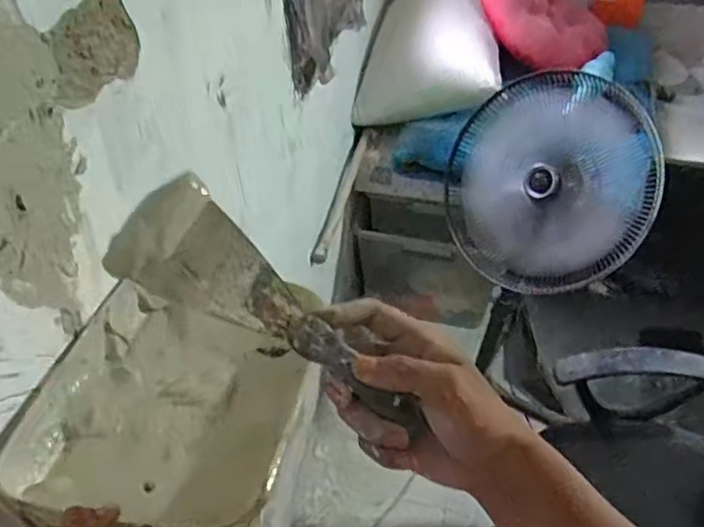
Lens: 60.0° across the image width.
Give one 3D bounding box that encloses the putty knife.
[{"bbox_3d":[-0.046,0.032,0.379,0.206,0.025,0.066,37,54,-3],"label":"putty knife"}]

